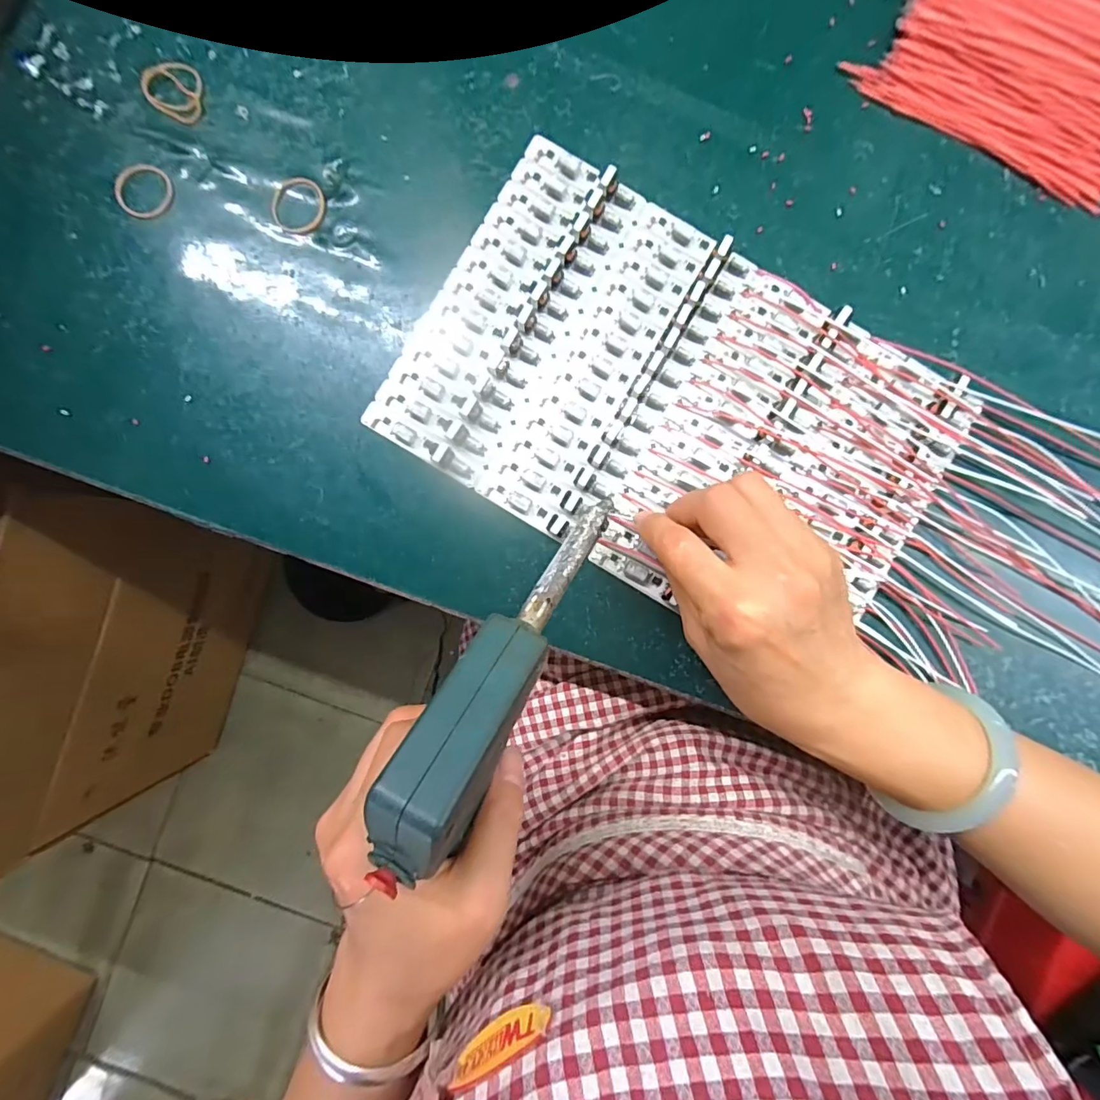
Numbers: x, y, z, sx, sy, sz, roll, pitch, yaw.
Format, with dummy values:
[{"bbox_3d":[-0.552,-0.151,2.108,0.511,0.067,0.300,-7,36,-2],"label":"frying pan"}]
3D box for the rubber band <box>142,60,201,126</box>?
[{"bbox_3d":[-0.215,-0.264,0.291,0.037,0.004,0.030,28,90,1],"label":"rubber band"}]

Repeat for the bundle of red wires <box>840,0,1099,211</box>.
[{"bbox_3d":[0.268,-0.274,0.284,0.157,0.023,0.096,28,90,1],"label":"bundle of red wires"}]

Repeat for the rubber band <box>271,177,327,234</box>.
[{"bbox_3d":[-0.142,-0.195,0.289,0.028,0.006,0.032,27,90,1],"label":"rubber band"}]

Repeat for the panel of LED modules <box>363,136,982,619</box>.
[{"bbox_3d":[0.068,-0.079,0.284,0.292,0.014,0.186,30,90,1],"label":"panel of LED modules"}]

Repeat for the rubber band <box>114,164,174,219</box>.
[{"bbox_3d":[-0.232,-0.205,0.291,0.030,0.005,0.030,0,90,0],"label":"rubber band"}]

